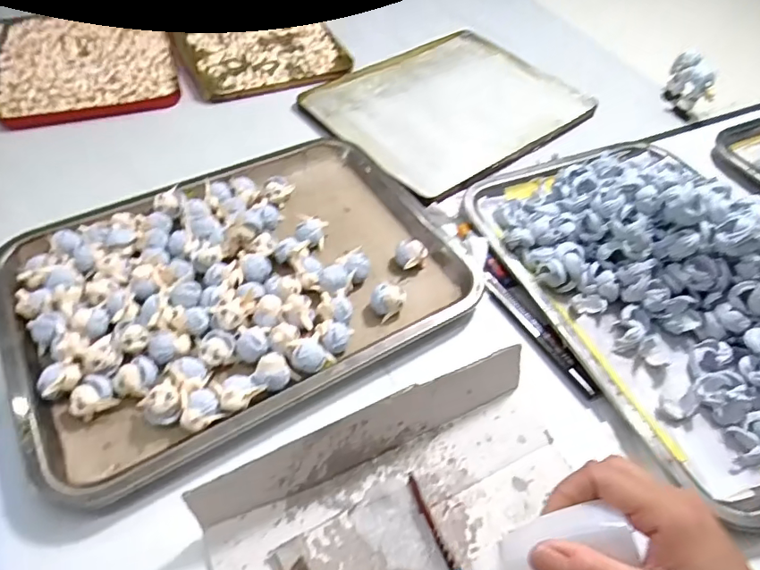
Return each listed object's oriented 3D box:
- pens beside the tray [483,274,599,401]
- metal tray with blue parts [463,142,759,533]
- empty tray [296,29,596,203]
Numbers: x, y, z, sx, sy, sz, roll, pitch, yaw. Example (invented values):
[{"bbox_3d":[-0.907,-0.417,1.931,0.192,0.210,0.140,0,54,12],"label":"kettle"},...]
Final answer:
[{"bbox_3d":[0.127,0.036,0.411,0.014,0.010,0.128,-24,58,-21],"label":"pens beside the tray"},{"bbox_3d":[0.253,-0.015,0.417,0.236,0.070,0.349,-19,56,-17],"label":"metal tray with blue parts"},{"bbox_3d":[0.088,-0.223,0.615,0.301,0.011,0.238,-31,61,-24],"label":"empty tray"}]

